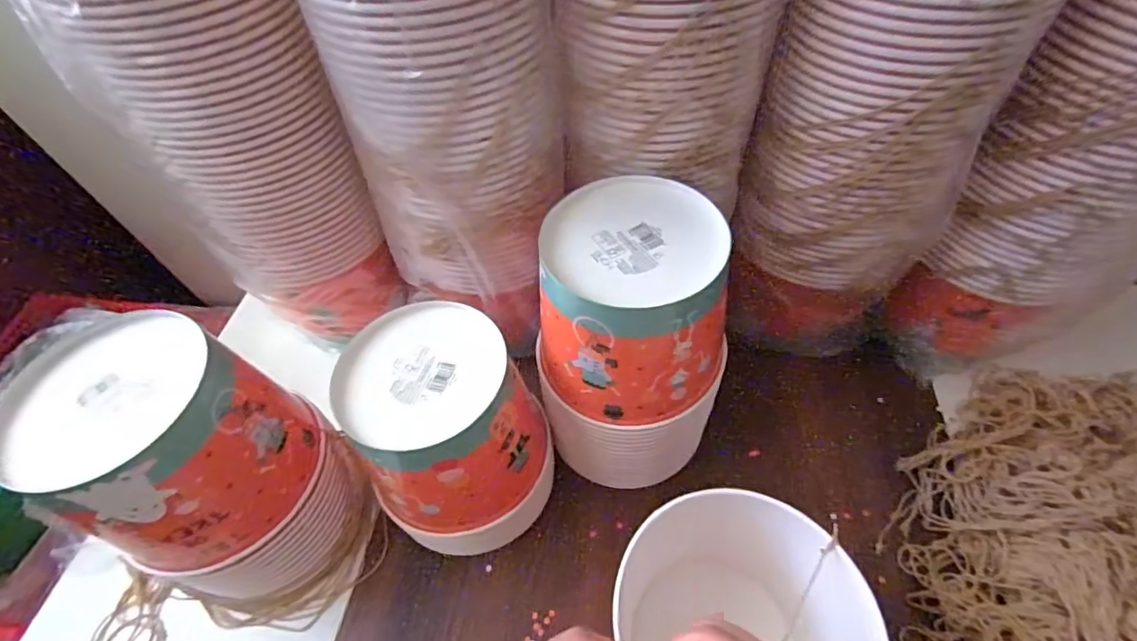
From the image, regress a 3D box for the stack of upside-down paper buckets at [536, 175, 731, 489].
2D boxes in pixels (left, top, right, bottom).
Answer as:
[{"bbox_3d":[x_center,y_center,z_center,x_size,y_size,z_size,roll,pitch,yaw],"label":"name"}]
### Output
[{"bbox_3d":[0.056,0.035,0.447,0.152,0.254,0.165,1,55,5],"label":"stack of upside-down paper buckets"}]

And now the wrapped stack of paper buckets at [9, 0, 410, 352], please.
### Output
[{"bbox_3d":[-0.294,-0.159,0.479,0.158,0.400,0.155,-33,59,-18],"label":"wrapped stack of paper buckets"}]

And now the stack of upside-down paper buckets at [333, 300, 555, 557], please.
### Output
[{"bbox_3d":[-0.096,0.099,0.451,0.135,0.188,0.151,-29,58,-15],"label":"stack of upside-down paper buckets"}]

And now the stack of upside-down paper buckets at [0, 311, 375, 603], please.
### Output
[{"bbox_3d":[-0.279,0.122,0.414,0.162,0.231,0.140,18,58,16],"label":"stack of upside-down paper buckets"}]

